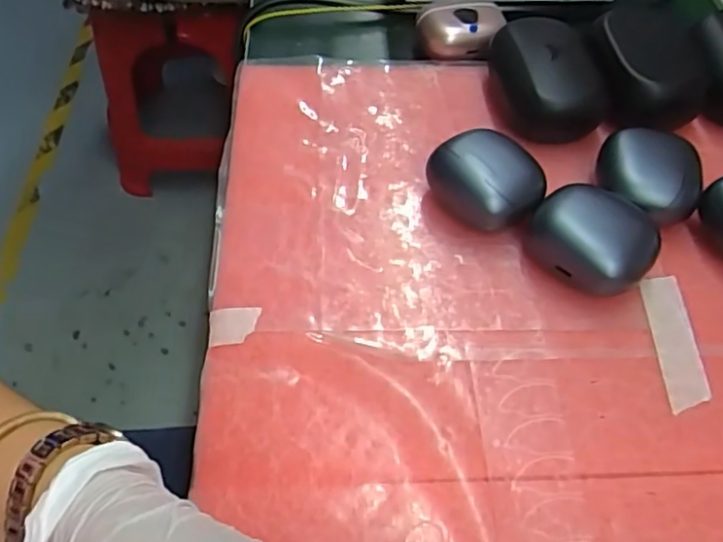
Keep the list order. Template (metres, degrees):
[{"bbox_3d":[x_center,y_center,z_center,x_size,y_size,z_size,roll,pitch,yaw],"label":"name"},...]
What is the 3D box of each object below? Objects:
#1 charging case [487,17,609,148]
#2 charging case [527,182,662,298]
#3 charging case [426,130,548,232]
[{"bbox_3d":[0.107,-0.114,0.369,0.056,0.039,0.081,-2,54,-3],"label":"charging case"},{"bbox_3d":[0.110,-0.013,0.303,0.055,0.029,0.044,32,59,18],"label":"charging case"},{"bbox_3d":[0.065,-0.046,0.324,0.046,0.029,0.051,-27,60,-20],"label":"charging case"}]

